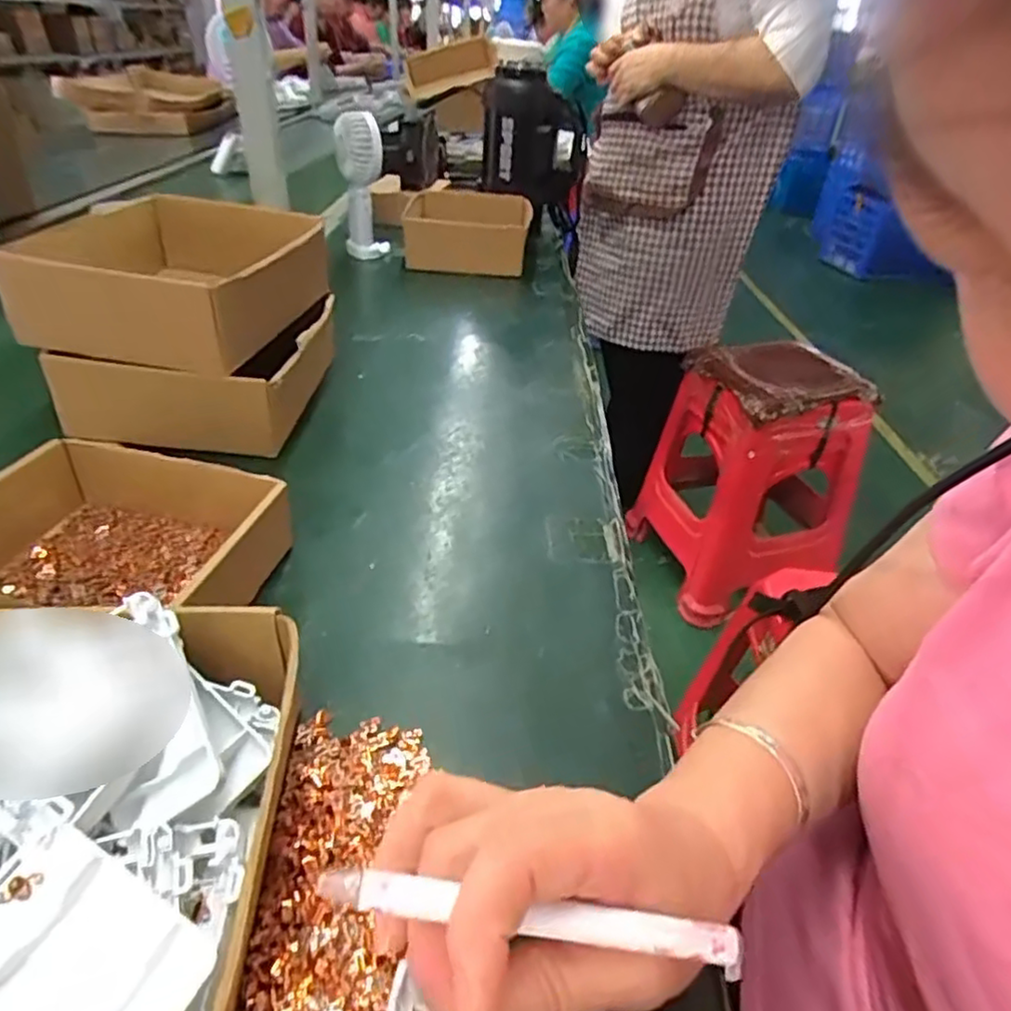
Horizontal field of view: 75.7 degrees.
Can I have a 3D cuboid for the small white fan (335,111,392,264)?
[{"bbox_3d":[-0.208,-0.448,0.951,0.070,0.207,0.066,-1,36,-10],"label":"small white fan"}]

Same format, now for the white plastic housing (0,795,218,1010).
[{"bbox_3d":[-0.135,0.127,0.193,0.094,0.015,0.047,24,59,18],"label":"white plastic housing"}]

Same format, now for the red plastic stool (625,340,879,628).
[{"bbox_3d":[0.525,-0.075,1.464,0.309,0.517,0.375,-8,38,-16],"label":"red plastic stool"}]

